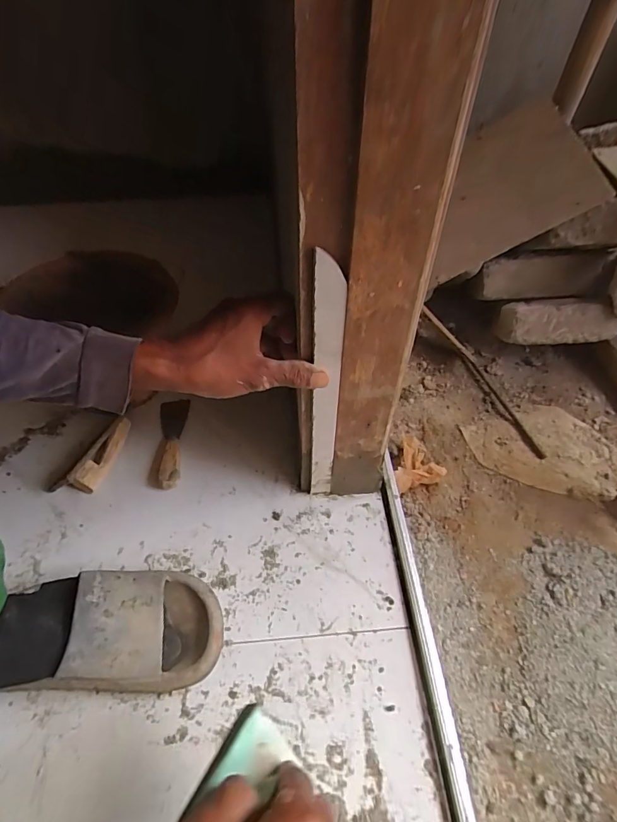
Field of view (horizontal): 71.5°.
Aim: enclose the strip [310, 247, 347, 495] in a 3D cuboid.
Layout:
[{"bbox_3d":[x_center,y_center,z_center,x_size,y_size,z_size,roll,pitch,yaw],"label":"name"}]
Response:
[{"bbox_3d":[0.017,-0.003,0.450,0.026,0.352,0.005,-4,50,-4],"label":"strip"}]

